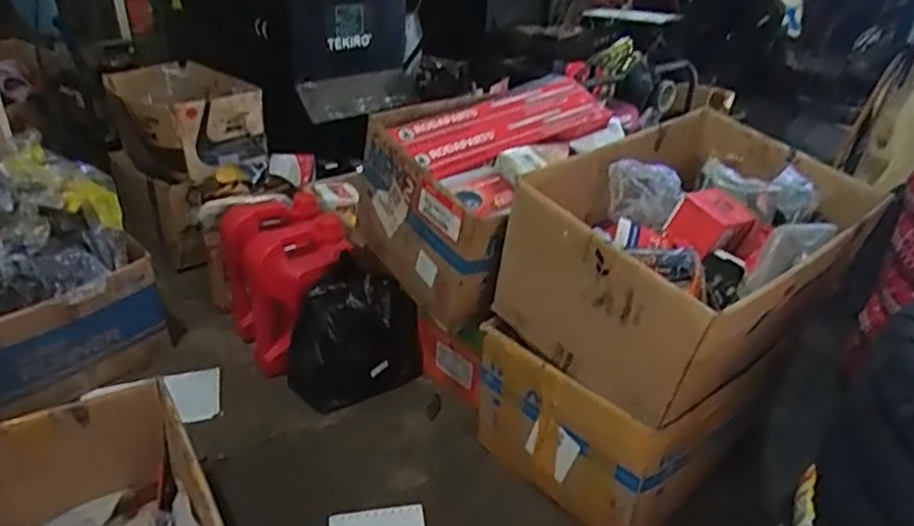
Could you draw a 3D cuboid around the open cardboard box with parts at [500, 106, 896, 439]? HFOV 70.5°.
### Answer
[{"bbox_3d":[0.354,-0.019,0.970,0.489,0.252,0.348,-22,36,-35],"label":"open cardboard box with parts"}]

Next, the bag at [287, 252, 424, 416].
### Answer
[{"bbox_3d":[-0.191,0.132,1.189,0.236,0.218,0.130,-11,31,-21],"label":"bag"}]

